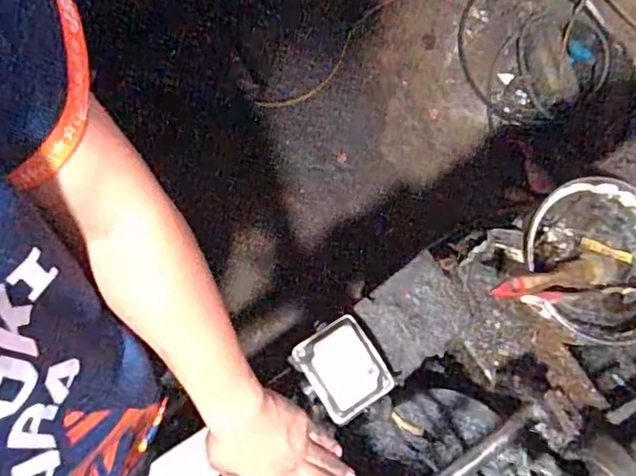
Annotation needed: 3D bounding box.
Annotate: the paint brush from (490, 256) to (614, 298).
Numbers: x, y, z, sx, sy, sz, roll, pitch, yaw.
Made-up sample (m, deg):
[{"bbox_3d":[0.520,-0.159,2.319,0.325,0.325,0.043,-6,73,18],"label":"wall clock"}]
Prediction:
[{"bbox_3d":[0.245,0.041,0.611,0.171,0.013,0.029,-7,75,-31],"label":"paint brush"}]

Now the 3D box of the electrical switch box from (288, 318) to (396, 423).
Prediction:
[{"bbox_3d":[0.023,0.130,0.598,0.077,0.025,0.091,-34,82,-12],"label":"electrical switch box"}]

